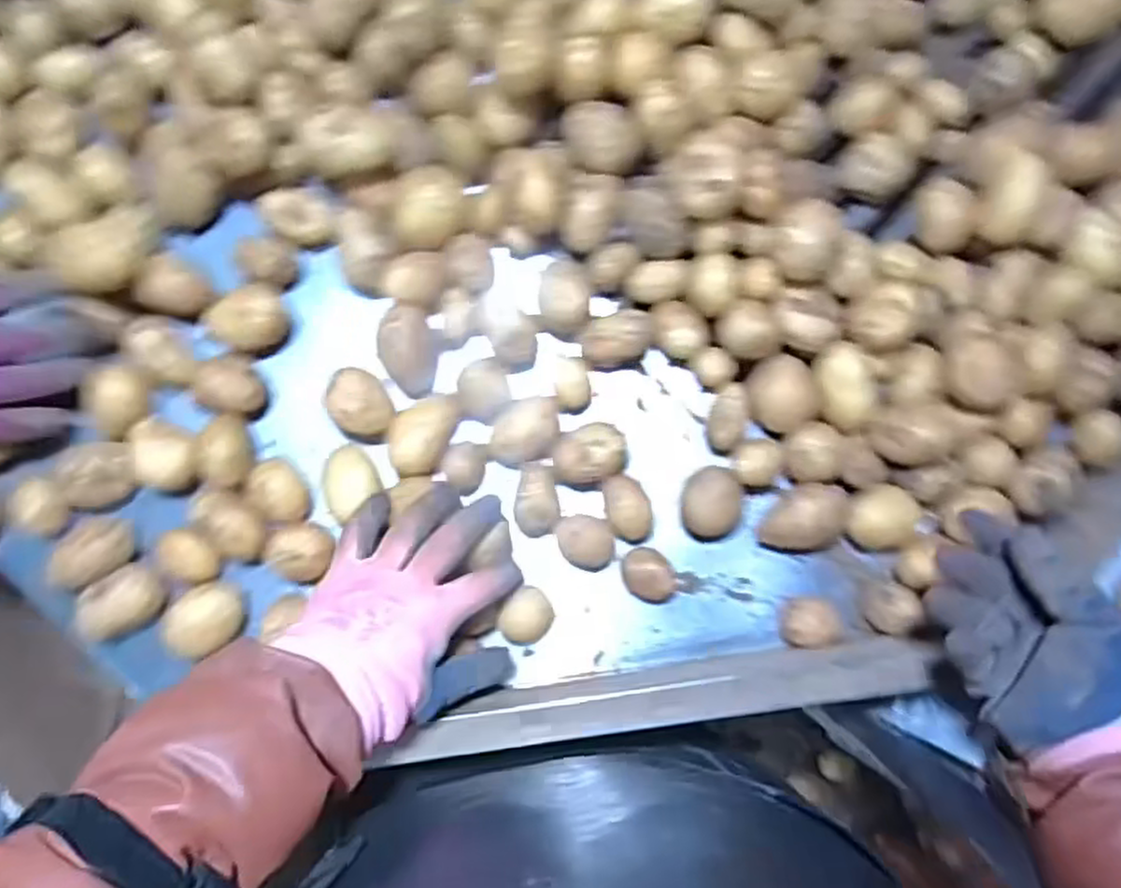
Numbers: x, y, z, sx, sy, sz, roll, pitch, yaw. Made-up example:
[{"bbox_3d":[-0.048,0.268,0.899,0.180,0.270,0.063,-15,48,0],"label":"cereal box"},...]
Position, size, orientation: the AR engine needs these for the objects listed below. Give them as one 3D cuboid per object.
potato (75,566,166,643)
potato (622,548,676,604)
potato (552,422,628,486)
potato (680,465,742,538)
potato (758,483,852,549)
[{"bbox_3d":[-0.296,0.107,0.498,0.060,0.032,0.036,-31,86,-5],"label":"potato"},{"bbox_3d":[0.063,0.093,0.515,0.044,0.026,0.031,40,84,3],"label":"potato"},{"bbox_3d":[0.022,0.008,0.511,0.055,0.040,0.039,-28,85,-5],"label":"potato"},{"bbox_3d":[0.105,0.040,0.516,0.036,0.036,0.048,-6,84,-3],"label":"potato"},{"bbox_3d":[0.170,0.050,0.513,0.054,0.048,0.043,-4,84,-3],"label":"potato"}]

